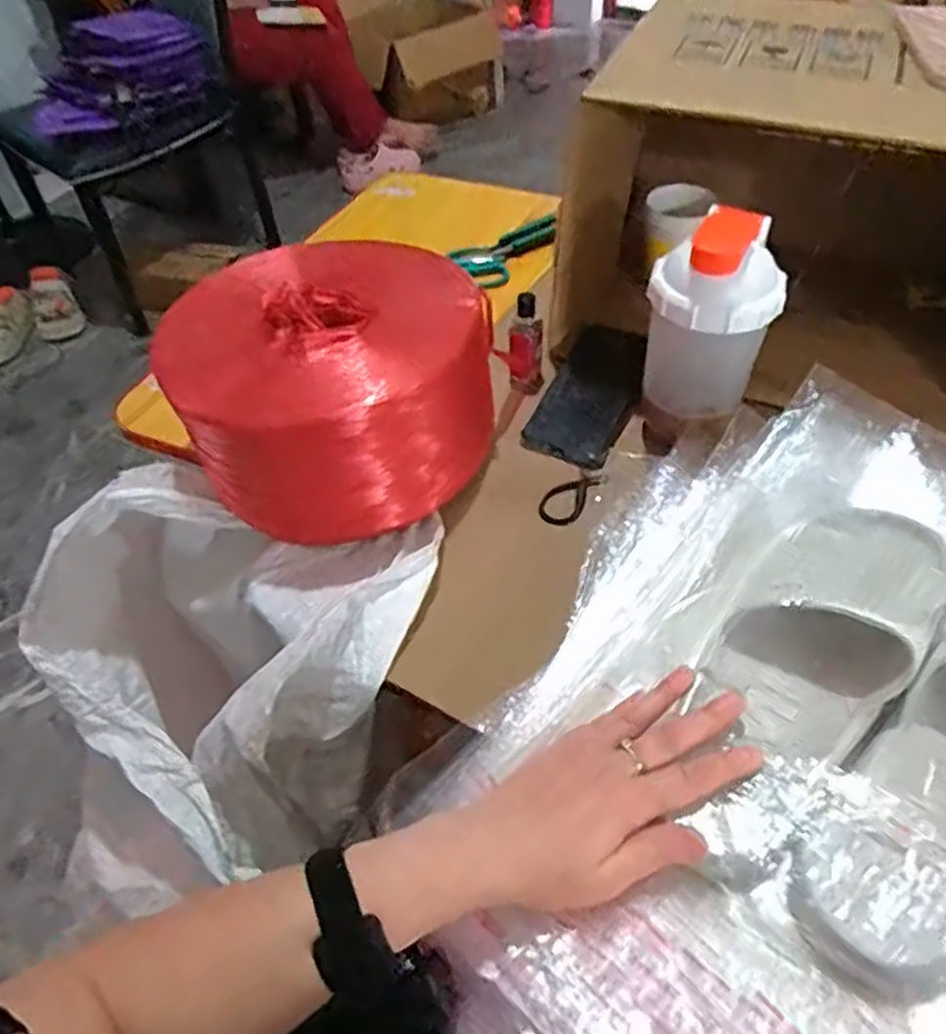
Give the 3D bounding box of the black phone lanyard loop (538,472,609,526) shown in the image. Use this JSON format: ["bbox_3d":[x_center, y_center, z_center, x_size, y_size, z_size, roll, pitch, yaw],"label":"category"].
[{"bbox_3d":[0.081,-0.018,0.629,0.064,0.011,0.033,-38,56,-26],"label":"black phone lanyard loop"}]

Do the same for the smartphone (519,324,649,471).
[{"bbox_3d":[0.111,-0.113,0.699,0.079,0.007,0.156,27,67,13],"label":"smartphone"}]

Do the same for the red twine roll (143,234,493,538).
[{"bbox_3d":[-0.117,-0.114,0.643,0.261,0.136,0.251,-2,48,2],"label":"red twine roll"}]

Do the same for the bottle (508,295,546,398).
[{"bbox_3d":[0.050,-0.158,0.711,0.031,0.097,0.037,1,49,5],"label":"bottle"}]

